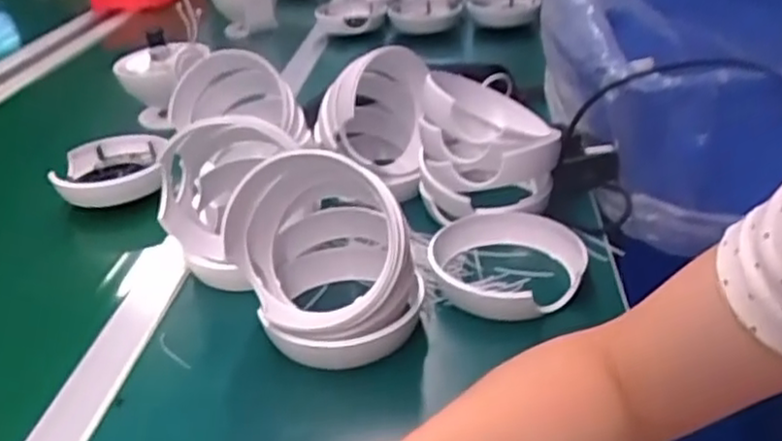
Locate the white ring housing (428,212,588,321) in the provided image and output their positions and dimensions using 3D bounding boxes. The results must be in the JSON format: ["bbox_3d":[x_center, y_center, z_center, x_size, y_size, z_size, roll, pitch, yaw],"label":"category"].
[{"bbox_3d":[0.091,0.031,0.555,0.119,0.025,0.116,-1,28,2],"label":"white ring housing"}]

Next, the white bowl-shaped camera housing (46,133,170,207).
[{"bbox_3d":[-0.287,-0.049,0.736,0.100,0.036,0.115,-8,29,-10],"label":"white bowl-shaped camera housing"}]

